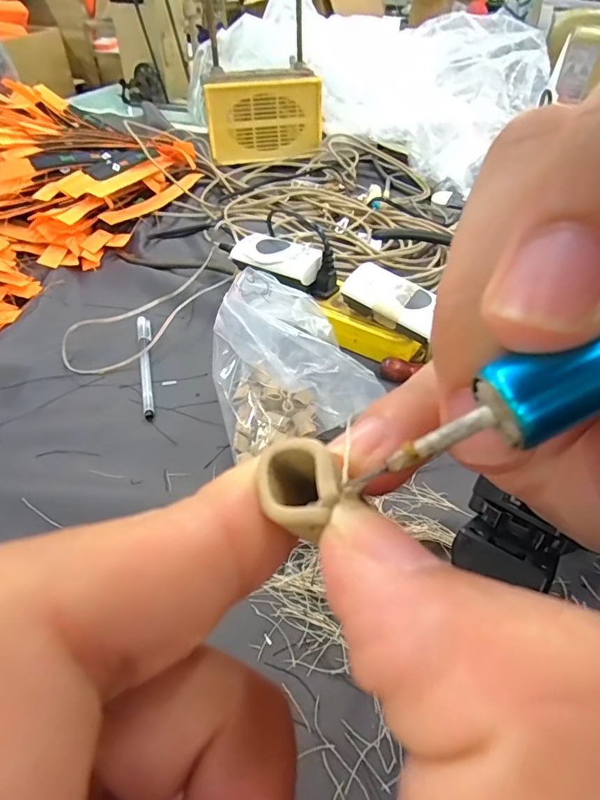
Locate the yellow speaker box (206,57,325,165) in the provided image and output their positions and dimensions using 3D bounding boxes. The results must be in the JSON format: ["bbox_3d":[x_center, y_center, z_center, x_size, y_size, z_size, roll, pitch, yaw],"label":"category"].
[{"bbox_3d":[-0.058,-0.448,0.748,0.175,0.109,0.066,-9,45,-11],"label":"yellow speaker box"}]

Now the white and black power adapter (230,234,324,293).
[{"bbox_3d":[-0.021,-0.136,0.469,0.092,0.030,0.050,28,76,21],"label":"white and black power adapter"}]

